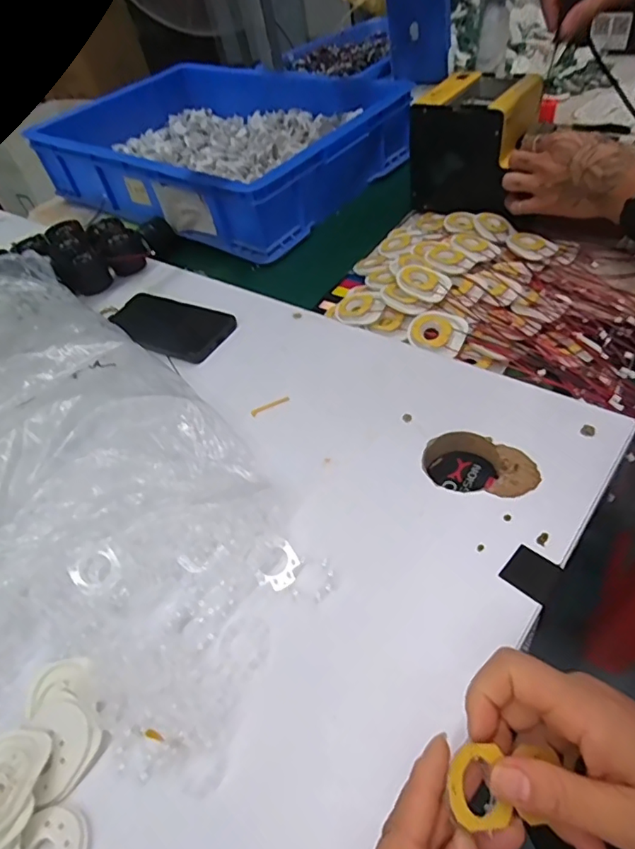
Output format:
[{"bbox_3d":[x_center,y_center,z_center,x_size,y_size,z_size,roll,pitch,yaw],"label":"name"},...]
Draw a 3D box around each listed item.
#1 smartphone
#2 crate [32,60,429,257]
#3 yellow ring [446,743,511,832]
[{"bbox_3d":[-0.176,-0.117,0.611,0.159,0.012,0.082,23,55,23],"label":"smartphone"},{"bbox_3d":[-0.176,-0.505,0.946,0.576,0.128,0.409,25,57,32],"label":"crate"},{"bbox_3d":[0.072,0.162,0.233,0.031,0.005,0.033,14,60,-26],"label":"yellow ring"}]

